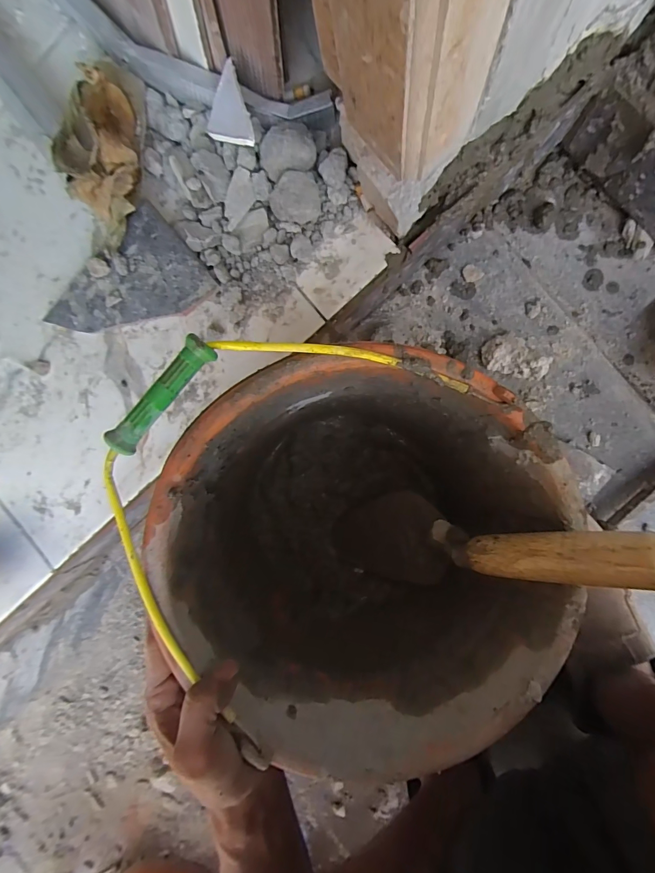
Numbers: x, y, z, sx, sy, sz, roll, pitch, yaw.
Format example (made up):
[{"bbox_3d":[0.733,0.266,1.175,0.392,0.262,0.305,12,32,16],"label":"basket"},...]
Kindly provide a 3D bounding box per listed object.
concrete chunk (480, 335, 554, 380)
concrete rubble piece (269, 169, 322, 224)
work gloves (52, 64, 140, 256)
[{"bbox_3d":[0.199,-0.084,0.406,0.064,0.030,0.038,18,96,7],"label":"concrete chunk"},{"bbox_3d":[-0.028,-0.208,0.339,0.044,0.030,0.037,-22,90,9],"label":"concrete rubble piece"},{"bbox_3d":[-0.208,-0.253,0.349,0.084,0.044,0.157,-3,93,8],"label":"work gloves"}]

